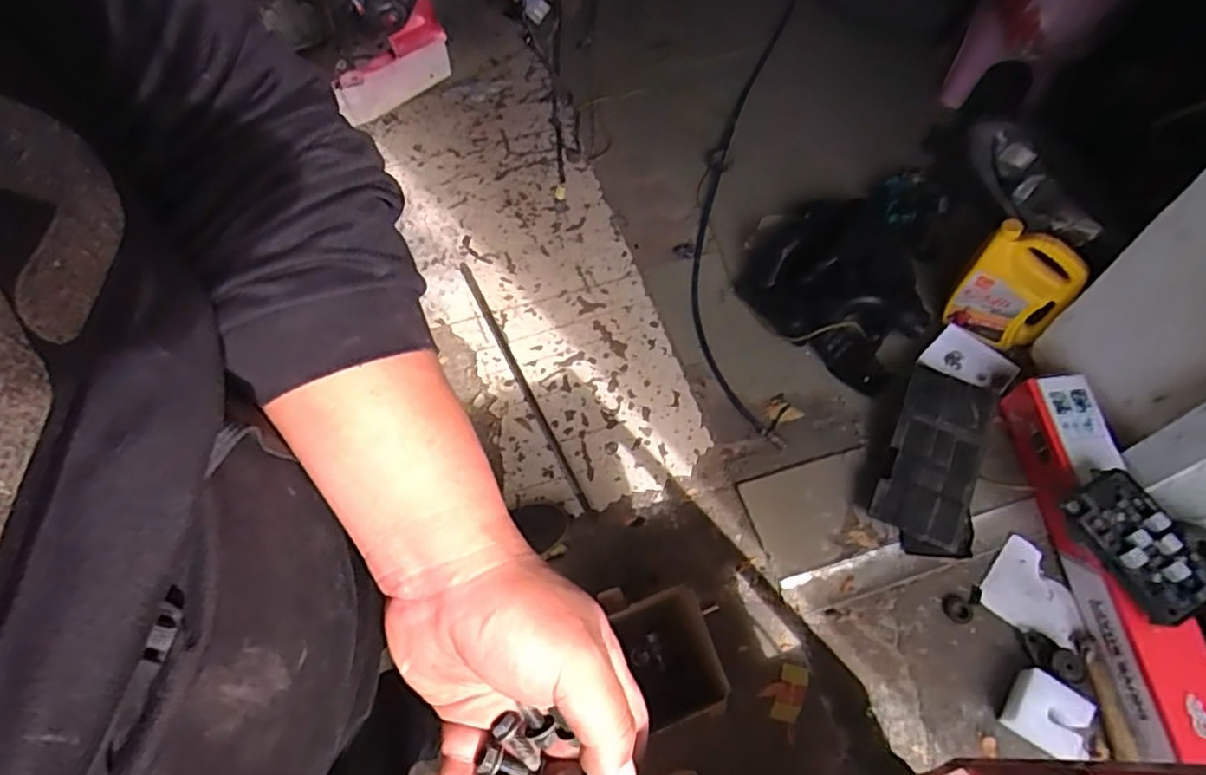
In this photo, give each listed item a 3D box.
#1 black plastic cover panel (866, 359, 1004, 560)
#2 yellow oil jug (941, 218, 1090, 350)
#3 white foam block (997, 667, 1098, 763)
[{"bbox_3d":[0.683,0.148,1.358,0.204,0.043,0.389,15,79,10],"label":"black plastic cover panel"},{"bbox_3d":[0.888,-0.208,1.435,0.207,0.270,0.104,28,66,16],"label":"yellow oil jug"},{"bbox_3d":[0.787,0.579,1.164,0.126,0.048,0.115,31,66,18],"label":"white foam block"}]

